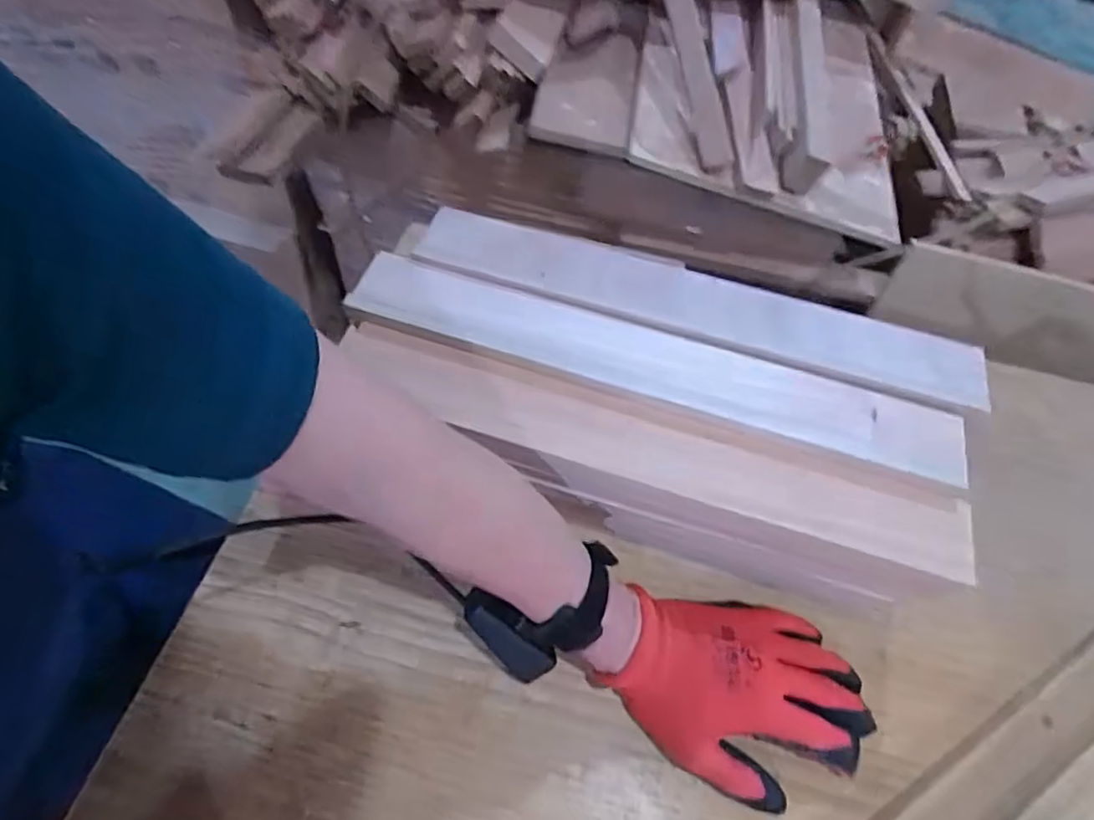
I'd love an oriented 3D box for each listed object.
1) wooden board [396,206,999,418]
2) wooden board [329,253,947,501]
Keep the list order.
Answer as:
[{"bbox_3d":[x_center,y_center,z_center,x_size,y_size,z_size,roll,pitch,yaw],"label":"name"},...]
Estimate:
[{"bbox_3d":[0.110,-0.082,0.480,0.420,0.016,0.064,16,56,6],"label":"wooden board"},{"bbox_3d":[0.072,-0.033,0.456,0.434,0.015,0.059,17,56,6],"label":"wooden board"}]

